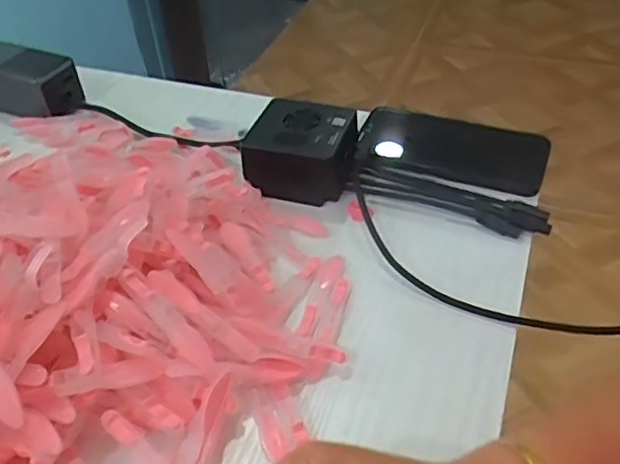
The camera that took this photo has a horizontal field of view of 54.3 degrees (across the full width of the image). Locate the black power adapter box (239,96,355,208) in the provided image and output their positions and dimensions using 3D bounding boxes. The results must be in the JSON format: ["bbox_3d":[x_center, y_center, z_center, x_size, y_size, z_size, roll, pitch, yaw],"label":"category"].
[{"bbox_3d":[-0.004,-0.065,0.480,0.080,0.049,0.068,15,46,18],"label":"black power adapter box"}]

